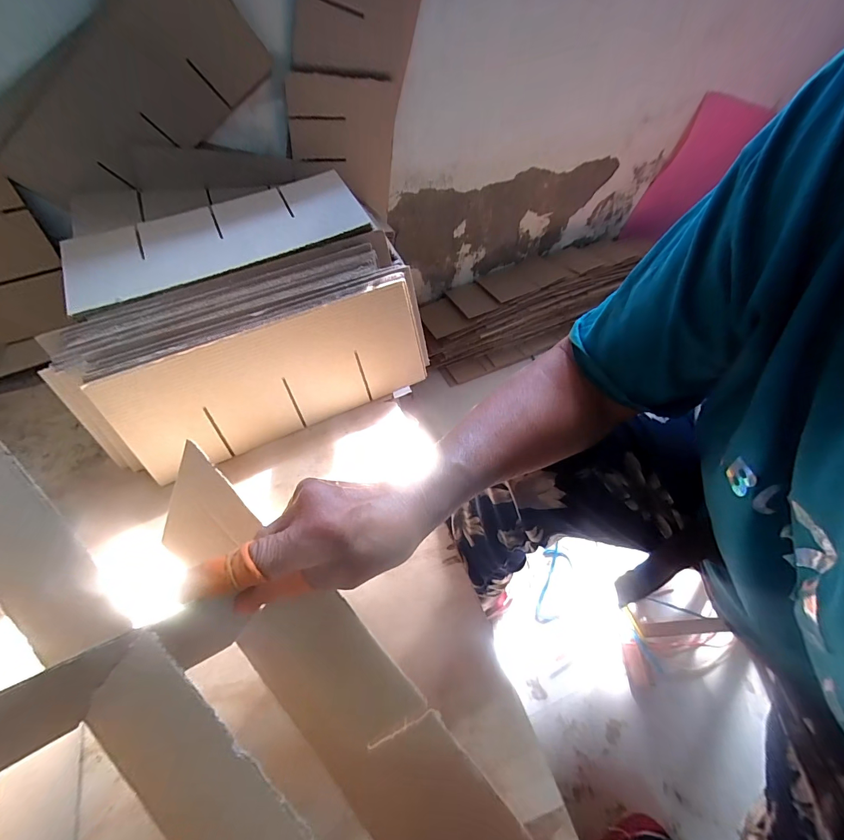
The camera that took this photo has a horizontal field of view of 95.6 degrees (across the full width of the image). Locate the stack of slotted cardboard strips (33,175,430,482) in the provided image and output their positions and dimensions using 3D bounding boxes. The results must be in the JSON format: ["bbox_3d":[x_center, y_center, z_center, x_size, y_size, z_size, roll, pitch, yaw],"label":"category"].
[{"bbox_3d":[-0.217,-0.133,0.502,0.404,0.166,0.278,-22,59,-15],"label":"stack of slotted cardboard strips"}]

